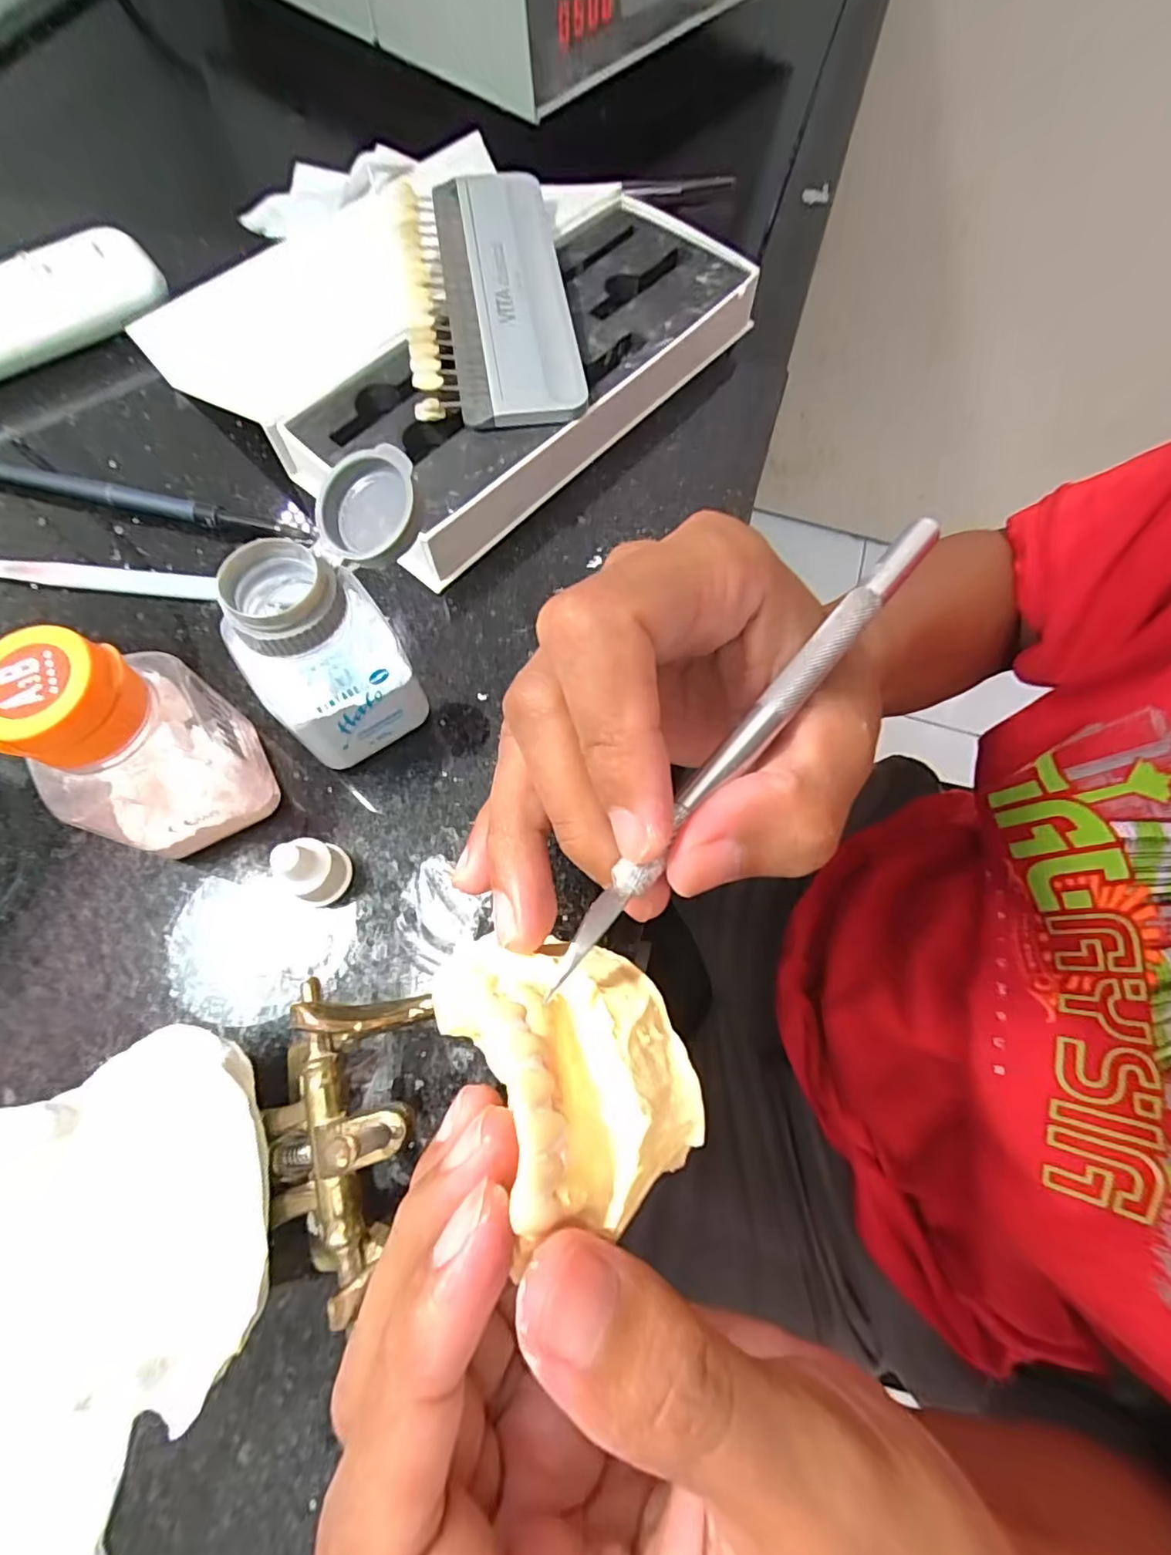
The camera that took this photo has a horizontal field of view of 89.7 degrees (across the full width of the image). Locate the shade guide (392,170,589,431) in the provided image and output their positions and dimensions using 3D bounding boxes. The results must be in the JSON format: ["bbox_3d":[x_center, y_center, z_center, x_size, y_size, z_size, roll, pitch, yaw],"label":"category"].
[{"bbox_3d":[-0.041,-0.204,0.248,0.067,0.015,0.144,-8,69,-5],"label":"shade guide"}]

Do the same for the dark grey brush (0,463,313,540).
[{"bbox_3d":[-0.188,-0.113,0.237,0.158,0.009,0.008,13,69,3],"label":"dark grey brush"}]

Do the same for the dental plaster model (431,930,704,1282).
[{"bbox_3d":[-0.003,0.050,0.111,0.037,0.030,0.053,-27,72,-11],"label":"dental plaster model"}]

